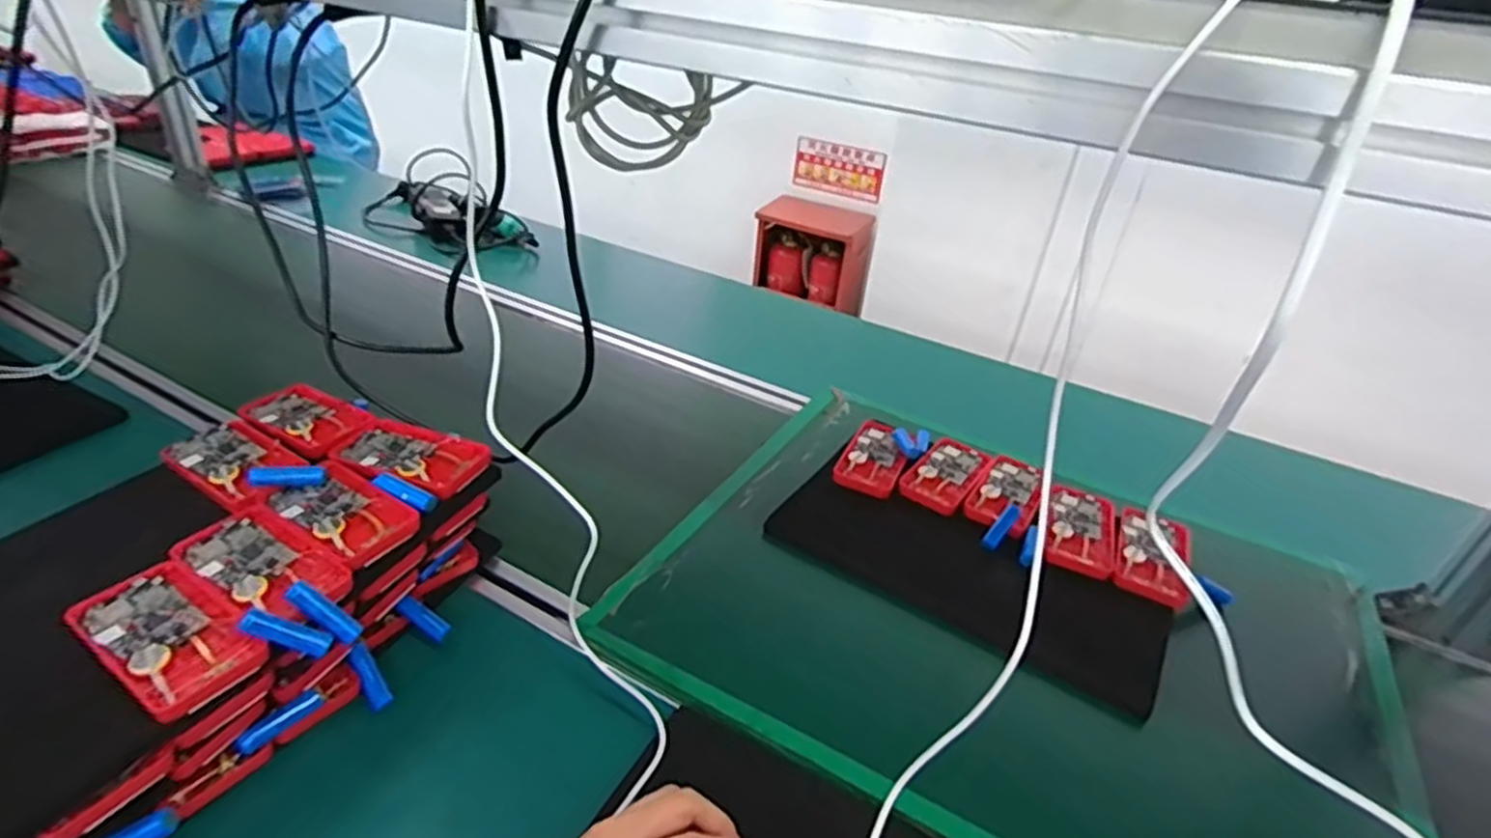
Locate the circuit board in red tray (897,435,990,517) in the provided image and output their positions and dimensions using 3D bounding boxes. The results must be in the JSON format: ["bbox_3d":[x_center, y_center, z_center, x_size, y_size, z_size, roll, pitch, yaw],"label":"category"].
[{"bbox_3d":[0.215,0.061,0.794,0.063,0.019,0.125,26,37,28],"label":"circuit board in red tray"}]

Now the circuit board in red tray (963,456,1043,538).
[{"bbox_3d":[0.275,0.075,0.768,0.063,0.015,0.130,25,37,27],"label":"circuit board in red tray"}]

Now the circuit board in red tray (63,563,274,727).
[{"bbox_3d":[-0.354,0.133,0.452,0.121,0.012,0.063,23,36,24],"label":"circuit board in red tray"}]

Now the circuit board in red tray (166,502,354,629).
[{"bbox_3d":[-0.329,0.101,0.501,0.124,0.014,0.059,22,35,23],"label":"circuit board in red tray"}]

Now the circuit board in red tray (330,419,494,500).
[{"bbox_3d":[-0.278,0.028,0.608,0.126,0.012,0.075,17,34,16],"label":"circuit board in red tray"}]

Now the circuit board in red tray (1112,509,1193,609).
[{"bbox_3d":[0.396,0.128,0.714,0.068,0.022,0.122,19,34,19],"label":"circuit board in red tray"}]

